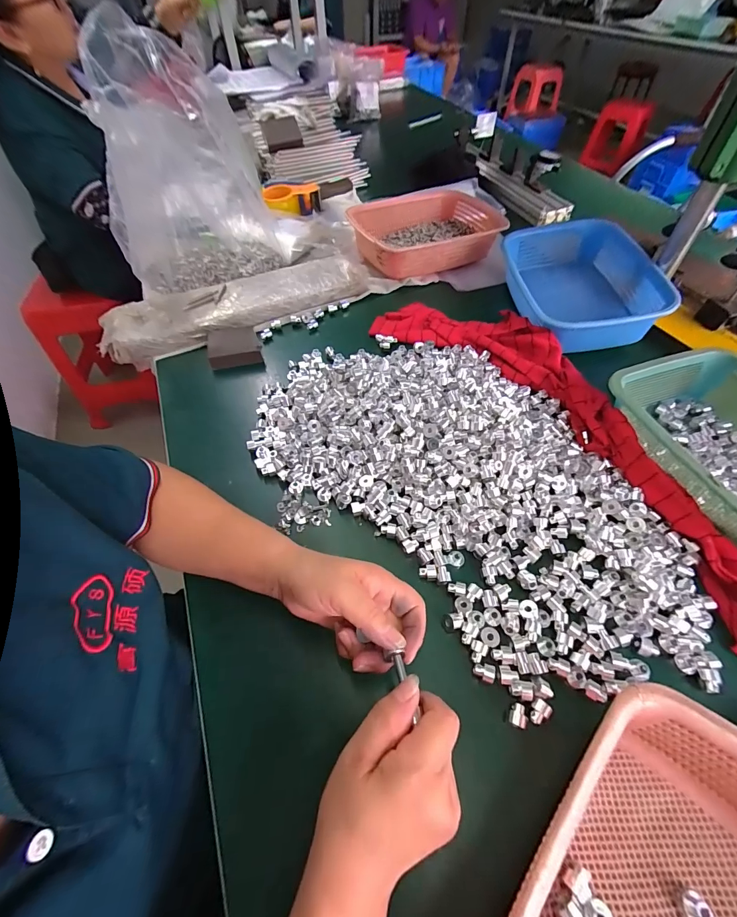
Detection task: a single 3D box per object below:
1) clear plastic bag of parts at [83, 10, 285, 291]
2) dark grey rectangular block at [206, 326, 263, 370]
[{"bbox_3d":[-0.328,-0.511,0.634,0.288,0.318,0.380,-26,58,-17],"label":"clear plastic bag of parts"},{"bbox_3d":[-0.222,-0.184,0.605,0.079,0.026,0.076,-18,56,-11],"label":"dark grey rectangular block"}]

